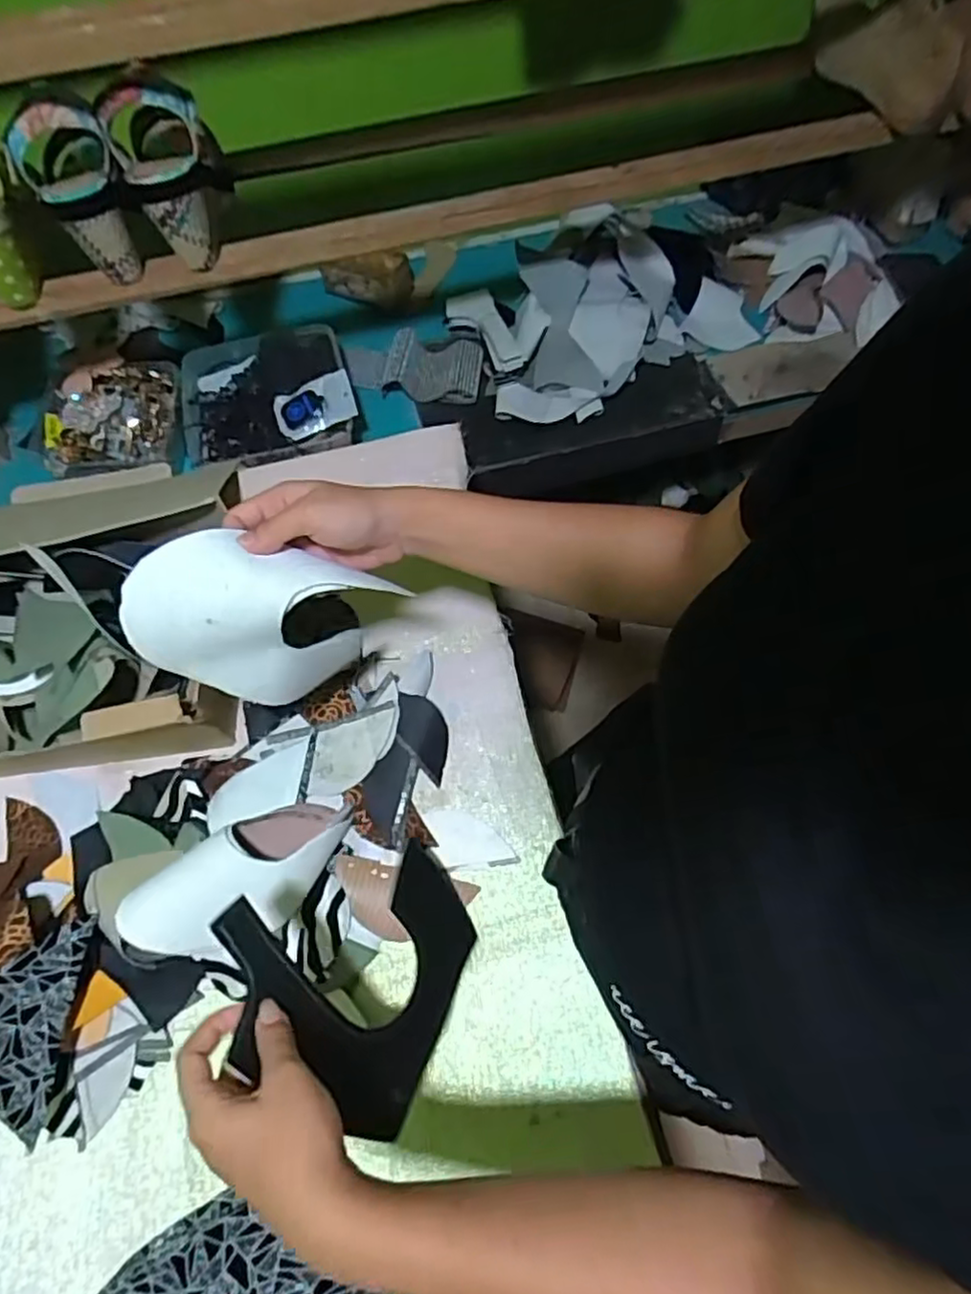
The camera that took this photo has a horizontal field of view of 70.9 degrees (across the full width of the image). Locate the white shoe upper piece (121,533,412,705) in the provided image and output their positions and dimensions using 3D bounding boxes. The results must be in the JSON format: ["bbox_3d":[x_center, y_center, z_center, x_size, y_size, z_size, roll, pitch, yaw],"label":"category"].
[{"bbox_3d":[-0.140,-0.015,0.451,0.151,0.115,0.074,3,65,2],"label":"white shoe upper piece"}]

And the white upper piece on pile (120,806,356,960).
[{"bbox_3d":[-0.179,0.168,0.509,0.166,0.042,0.084,-15,65,-26],"label":"white upper piece on pile"}]

